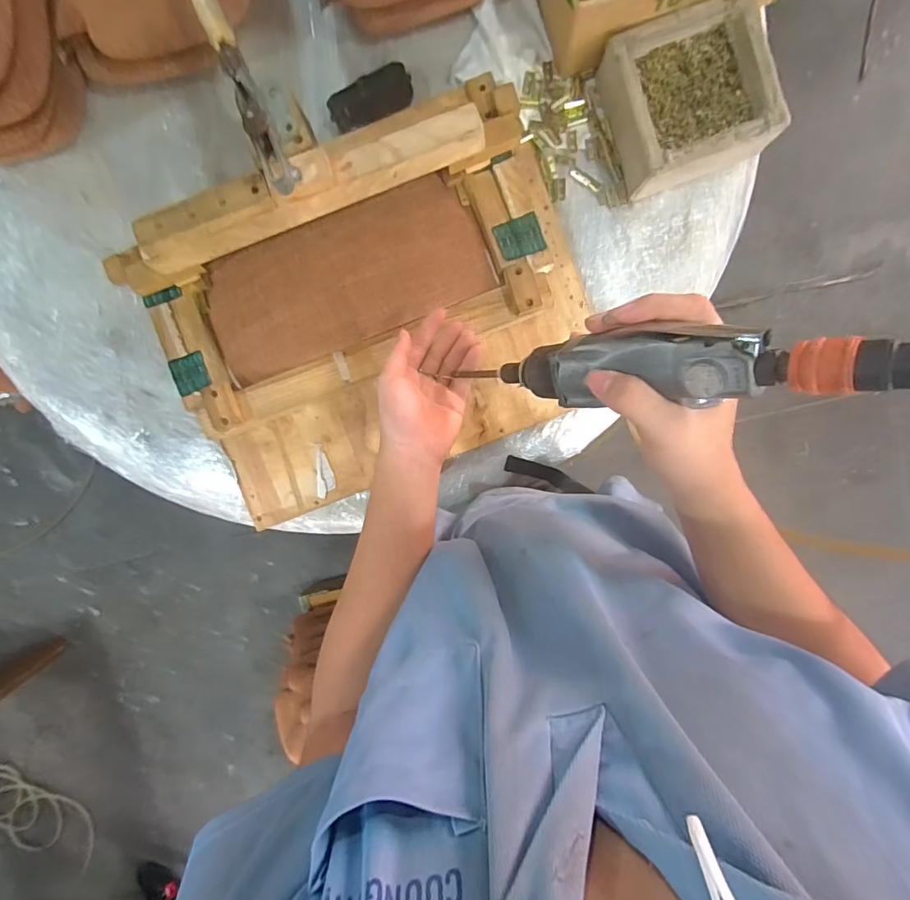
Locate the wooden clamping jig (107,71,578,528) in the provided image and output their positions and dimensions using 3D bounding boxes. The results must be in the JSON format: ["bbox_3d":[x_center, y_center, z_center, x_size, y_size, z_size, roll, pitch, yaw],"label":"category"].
[{"bbox_3d":[-0.104,-0.170,0.581,0.539,0.142,0.415,-21,94,4],"label":"wooden clamping jig"}]

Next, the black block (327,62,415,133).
[{"bbox_3d":[-0.108,-0.452,0.608,0.107,0.030,0.046,-20,94,4],"label":"black block"}]

